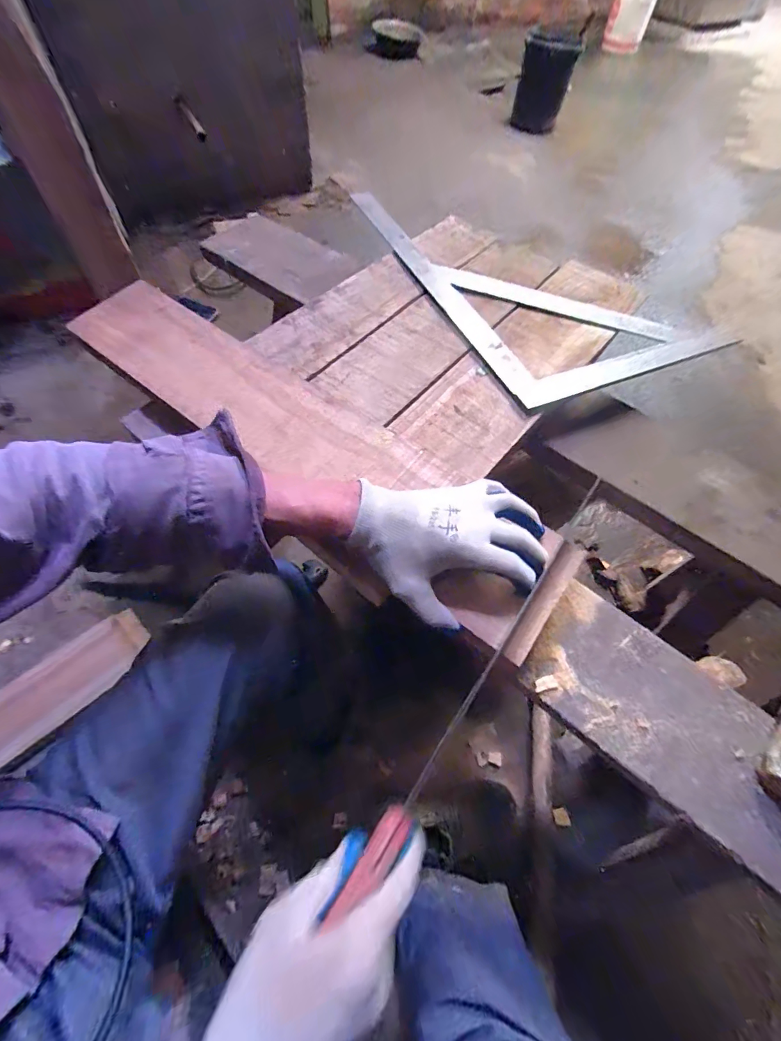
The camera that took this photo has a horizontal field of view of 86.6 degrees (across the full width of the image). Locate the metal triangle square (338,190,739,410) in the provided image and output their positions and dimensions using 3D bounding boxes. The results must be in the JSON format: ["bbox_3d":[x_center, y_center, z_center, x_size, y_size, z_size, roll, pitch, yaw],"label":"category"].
[{"bbox_3d":[0.192,-0.420,0.687,0.331,0.011,0.570,-24,63,-15],"label":"metal triangle square"}]

